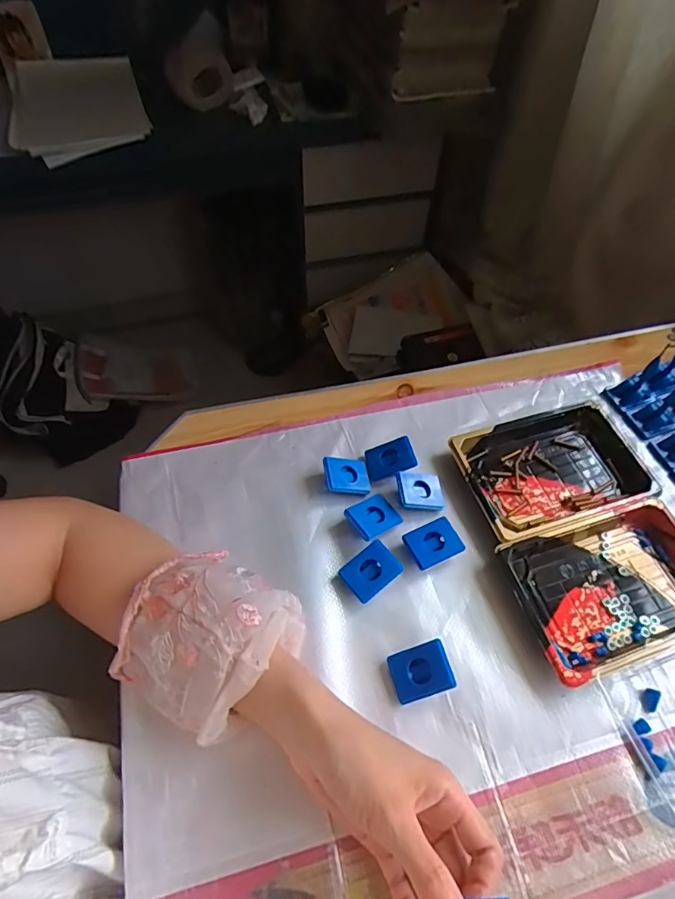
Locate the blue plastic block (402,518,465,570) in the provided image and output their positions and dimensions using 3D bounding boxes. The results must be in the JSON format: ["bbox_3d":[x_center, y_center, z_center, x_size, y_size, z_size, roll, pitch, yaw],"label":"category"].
[{"bbox_3d":[0.080,0.081,0.423,0.043,0.016,0.034,-20,59,-13],"label":"blue plastic block"}]

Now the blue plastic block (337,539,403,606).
[{"bbox_3d":[0.027,0.101,0.409,0.042,0.019,0.034,-33,63,-20],"label":"blue plastic block"}]

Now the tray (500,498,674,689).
[{"bbox_3d":[0.219,0.109,0.401,0.157,0.025,0.106,-15,58,-11],"label":"tray"}]

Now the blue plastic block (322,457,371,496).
[{"bbox_3d":[0.007,0.024,0.451,0.045,0.007,0.032,10,62,-29],"label":"blue plastic block"}]

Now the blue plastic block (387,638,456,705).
[{"bbox_3d":[0.061,0.164,0.368,0.040,0.021,0.035,-12,58,-9],"label":"blue plastic block"}]

